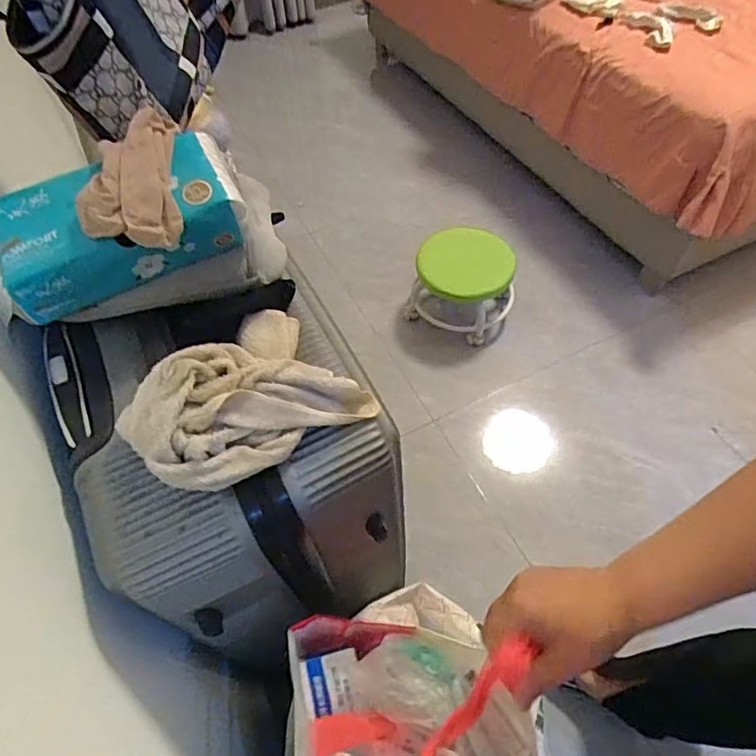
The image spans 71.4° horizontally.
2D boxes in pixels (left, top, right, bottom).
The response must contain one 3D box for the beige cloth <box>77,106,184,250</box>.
[{"bbox_3d":[-0.216,-0.189,0.478,0.073,0.040,0.148,-1,65,2],"label":"beige cloth"}]

